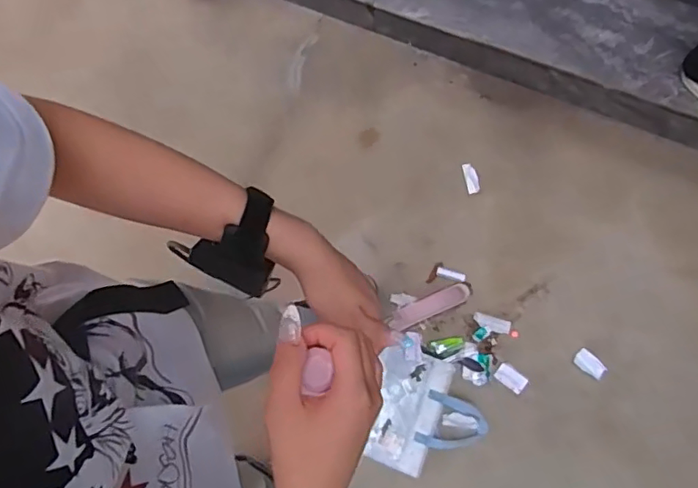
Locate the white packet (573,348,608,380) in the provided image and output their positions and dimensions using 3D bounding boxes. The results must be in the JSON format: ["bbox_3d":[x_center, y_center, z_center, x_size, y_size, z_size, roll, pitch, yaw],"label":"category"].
[{"bbox_3d":[0.538,0.267,1.270,0.067,0.009,0.044,40,74,14],"label":"white packet"}]

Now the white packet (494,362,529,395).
[{"bbox_3d":[0.362,0.302,1.275,0.067,0.005,0.042,38,74,13],"label":"white packet"}]

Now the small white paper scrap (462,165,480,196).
[{"bbox_3d":[0.305,-0.163,1.417,0.032,0.006,0.078,-9,70,-3],"label":"small white paper scrap"}]

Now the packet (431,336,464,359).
[{"bbox_3d":[0.226,0.237,1.303,0.077,0.007,0.043,-11,70,-4],"label":"packet"}]

